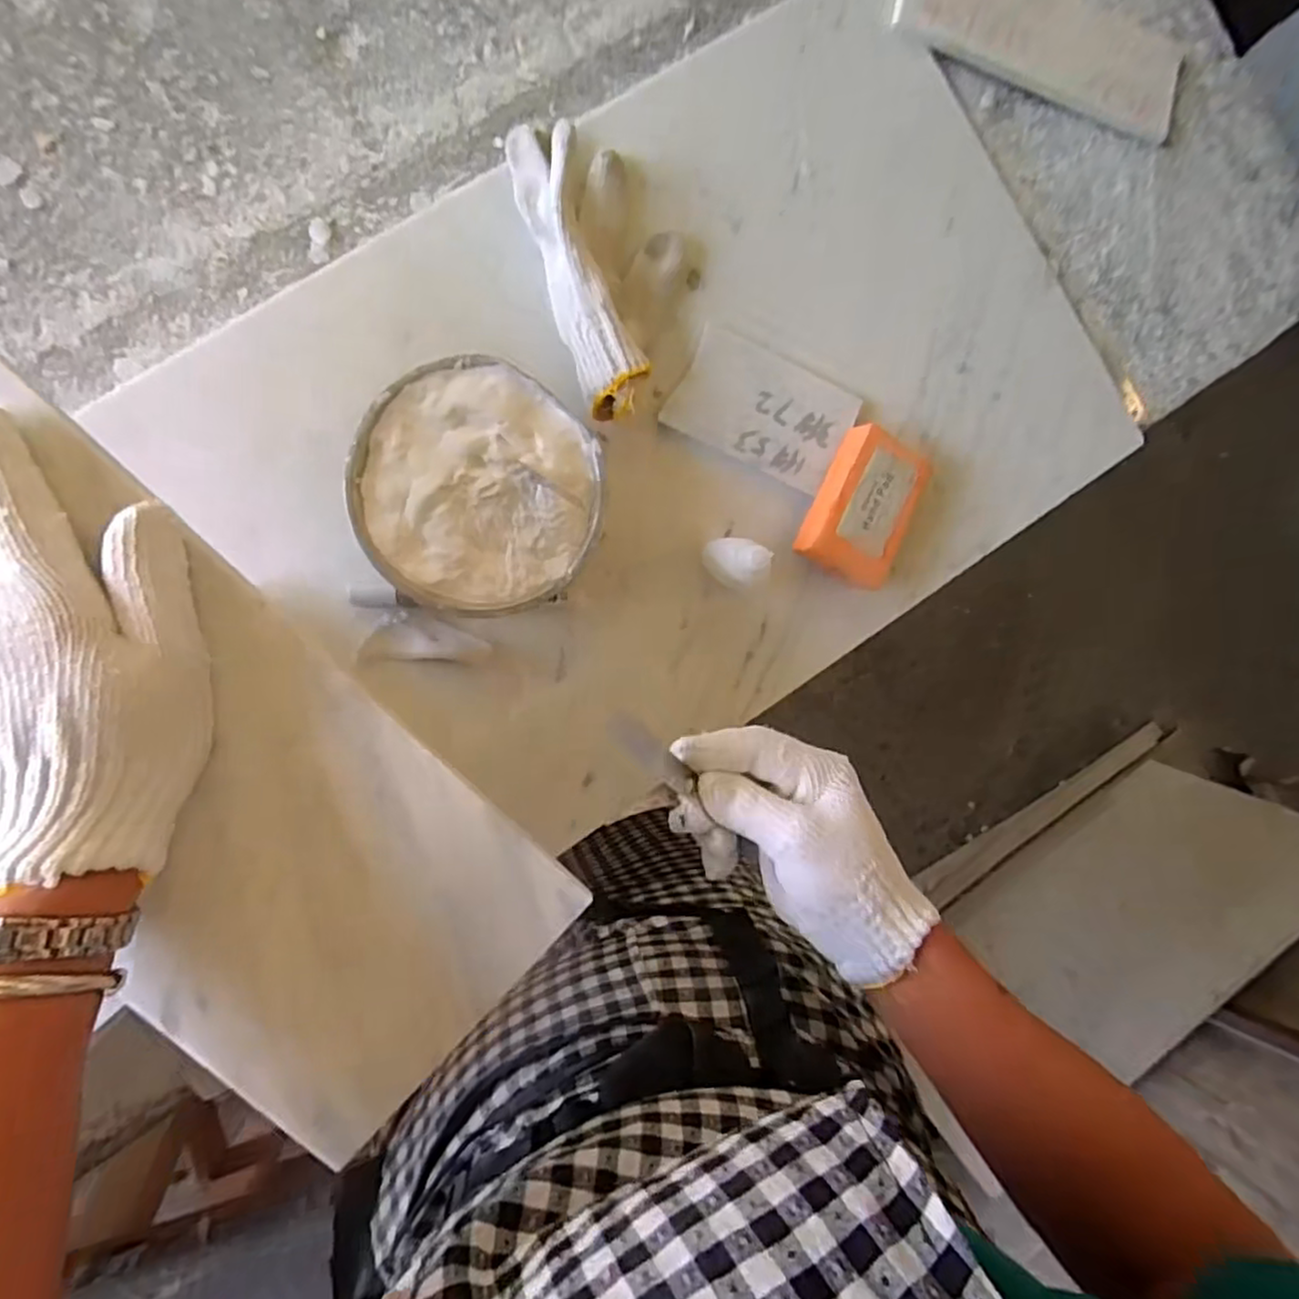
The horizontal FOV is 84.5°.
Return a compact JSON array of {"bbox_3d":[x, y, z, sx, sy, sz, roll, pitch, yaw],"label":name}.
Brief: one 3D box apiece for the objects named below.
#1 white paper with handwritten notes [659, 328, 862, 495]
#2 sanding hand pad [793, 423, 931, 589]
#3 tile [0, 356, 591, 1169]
[{"bbox_3d":[0.078,-0.162,0.486,0.118,0.005,0.076,23,87,-7],"label":"white paper with handwritten notes"},{"bbox_3d":[0.144,-0.093,0.482,0.065,0.035,0.100,25,87,-6],"label":"sanding hand pad"},{"bbox_3d":[-0.236,0.006,0.274,0.444,0.012,0.152,43,85,-6],"label":"tile"}]

